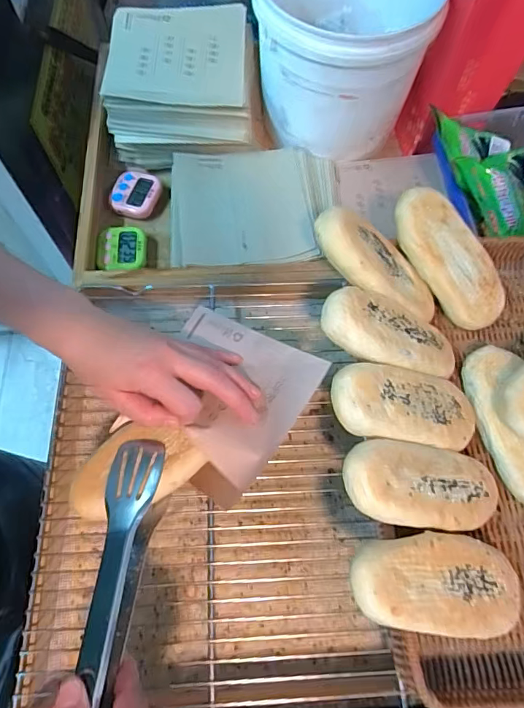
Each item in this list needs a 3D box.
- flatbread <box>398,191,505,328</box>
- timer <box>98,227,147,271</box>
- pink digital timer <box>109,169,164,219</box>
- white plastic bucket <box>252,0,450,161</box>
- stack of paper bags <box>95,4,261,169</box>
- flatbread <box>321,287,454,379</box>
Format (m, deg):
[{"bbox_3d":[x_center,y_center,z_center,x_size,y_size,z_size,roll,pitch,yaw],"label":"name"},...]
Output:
[{"bbox_3d":[0.187,-0.095,0.449,0.062,0.029,0.149,-40,99,-14],"label":"flatbread"},{"bbox_3d":[-0.172,-0.128,0.555,0.055,0.018,0.056,0,71,-2],"label":"timer"},{"bbox_3d":[-0.164,-0.209,0.589,0.062,0.020,0.060,7,67,2],"label":"pink digital timer"},{"bbox_3d":[0.090,-0.382,0.557,0.206,0.154,0.194,0,67,-1],"label":"white plastic bucket"},{"bbox_3d":[-0.109,-0.365,0.598,0.182,0.081,0.191,-4,67,-2],"label":"stack of paper bags"},{"bbox_3d":[0.117,-0.018,0.408,0.134,0.023,0.064,17,70,-20],"label":"flatbread"}]

